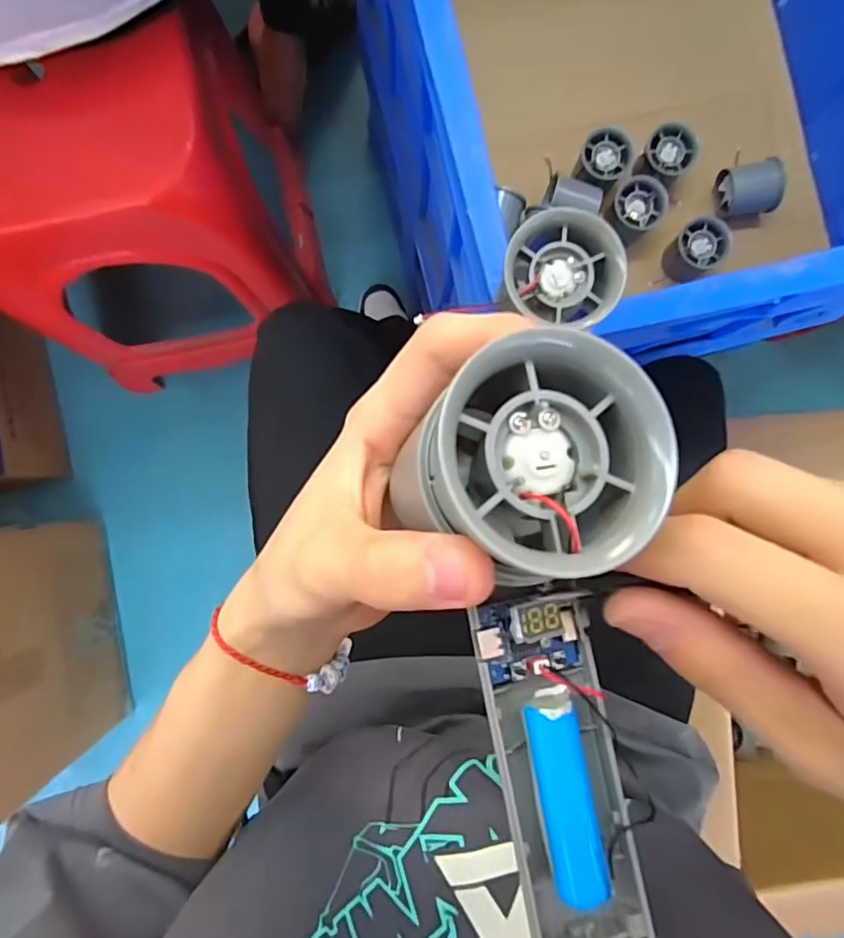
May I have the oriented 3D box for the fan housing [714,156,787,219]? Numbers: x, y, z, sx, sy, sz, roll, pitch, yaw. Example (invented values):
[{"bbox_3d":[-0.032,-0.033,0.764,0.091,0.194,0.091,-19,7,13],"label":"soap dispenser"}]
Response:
[{"bbox_3d":[0.363,-0.310,0.630,0.054,0.053,0.053,-2,90,-2],"label":"fan housing"}]

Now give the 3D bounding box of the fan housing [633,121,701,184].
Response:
[{"bbox_3d":[0.269,-0.345,0.631,0.058,0.054,0.053,0,90,-2],"label":"fan housing"}]

